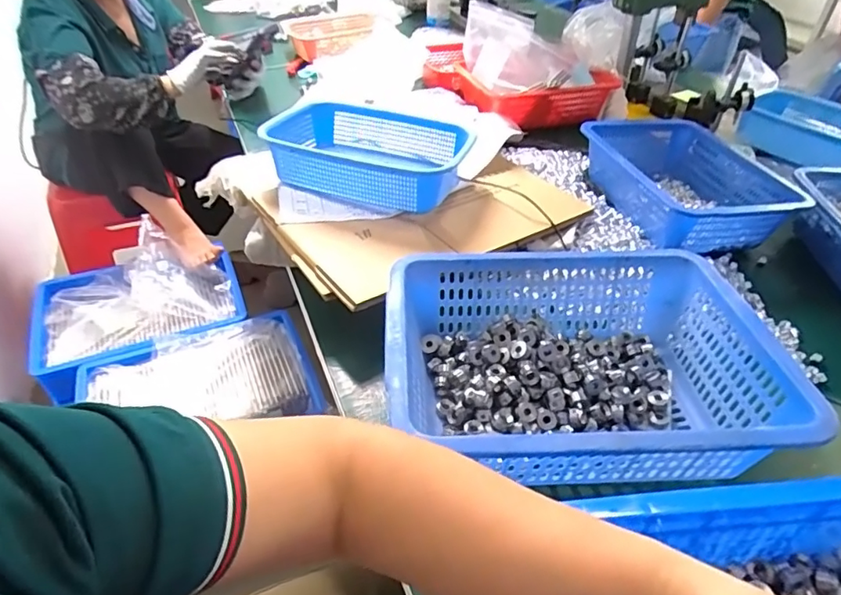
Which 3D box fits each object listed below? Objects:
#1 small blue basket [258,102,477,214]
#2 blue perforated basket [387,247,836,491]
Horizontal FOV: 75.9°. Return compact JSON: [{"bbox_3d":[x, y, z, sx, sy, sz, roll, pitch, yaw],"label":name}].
[{"bbox_3d":[-0.082,-0.222,0.836,0.302,0.082,0.206,14,42,13],"label":"small blue basket"},{"bbox_3d":[0.146,0.066,0.545,0.348,0.115,0.270,-1,41,-3],"label":"blue perforated basket"}]

